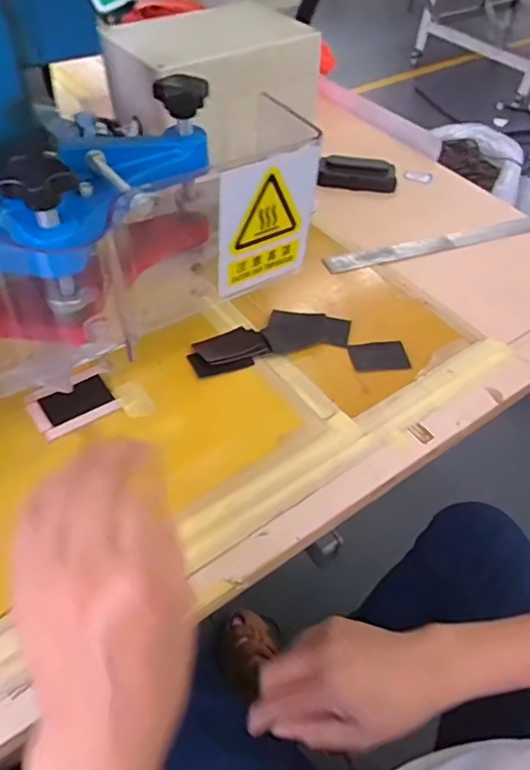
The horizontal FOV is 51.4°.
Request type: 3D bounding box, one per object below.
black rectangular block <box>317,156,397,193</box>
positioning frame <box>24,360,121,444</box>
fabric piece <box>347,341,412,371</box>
[{"bbox_3d":[0.122,-0.281,0.729,0.100,0.034,0.032,4,48,-2],"label":"black rectangular block"},{"bbox_3d":[-0.158,0.015,0.459,0.068,0.006,0.052,-28,56,-26],"label":"positioning frame"},{"bbox_3d":[0.109,-0.027,0.526,0.055,0.004,0.033,-6,55,-6],"label":"fabric piece"}]

